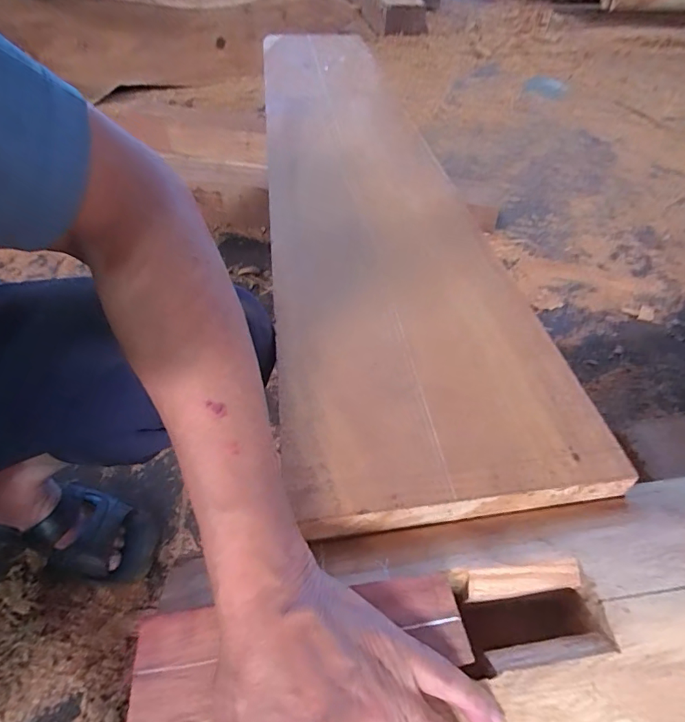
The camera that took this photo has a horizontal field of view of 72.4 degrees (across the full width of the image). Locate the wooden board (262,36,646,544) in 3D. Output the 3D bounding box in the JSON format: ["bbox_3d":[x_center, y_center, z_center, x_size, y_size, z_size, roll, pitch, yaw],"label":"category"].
[{"bbox_3d":[0.012,-0.311,0.712,0.250,0.017,1.146,-6,47,-5],"label":"wooden board"}]

